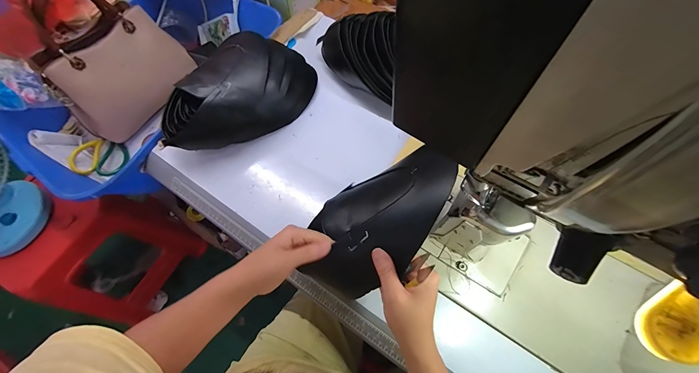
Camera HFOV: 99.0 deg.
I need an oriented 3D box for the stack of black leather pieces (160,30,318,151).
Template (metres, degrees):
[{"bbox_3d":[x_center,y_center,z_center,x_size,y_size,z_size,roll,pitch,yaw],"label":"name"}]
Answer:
[{"bbox_3d":[-0.205,-0.181,0.563,0.296,0.111,0.154,-30,66,-11],"label":"stack of black leather pieces"}]

